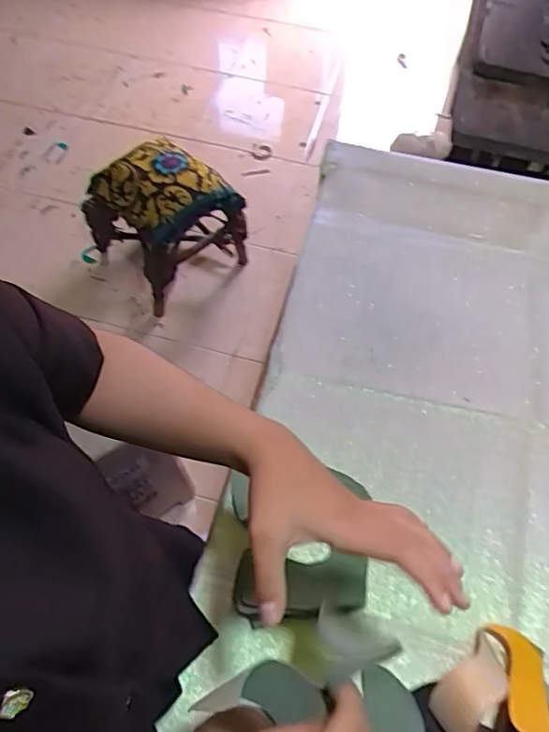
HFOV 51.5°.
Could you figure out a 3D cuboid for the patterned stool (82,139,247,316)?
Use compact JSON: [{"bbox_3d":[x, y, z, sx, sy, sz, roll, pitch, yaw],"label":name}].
[{"bbox_3d":[-0.302,-0.415,1.559,0.315,0.341,0.337,-36,67,-19],"label":"patterned stool"}]

